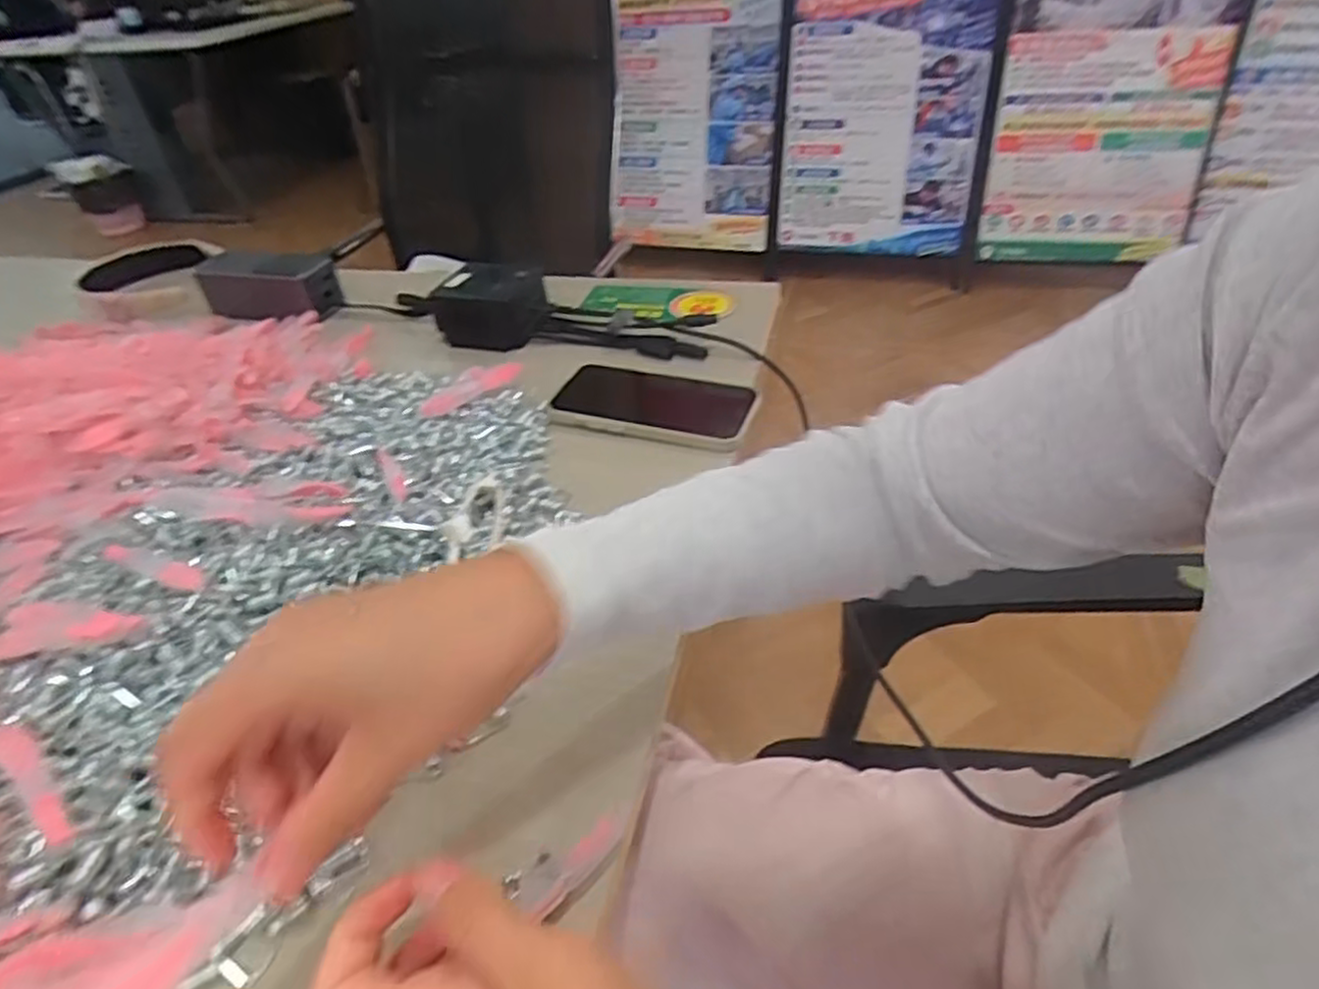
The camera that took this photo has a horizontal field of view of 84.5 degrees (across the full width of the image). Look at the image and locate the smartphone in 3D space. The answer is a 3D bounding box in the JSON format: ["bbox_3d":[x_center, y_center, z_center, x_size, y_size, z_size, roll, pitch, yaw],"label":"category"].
[{"bbox_3d":[-0.005,-0.071,0.535,0.142,0.011,0.077,10,42,17],"label":"smartphone"}]

